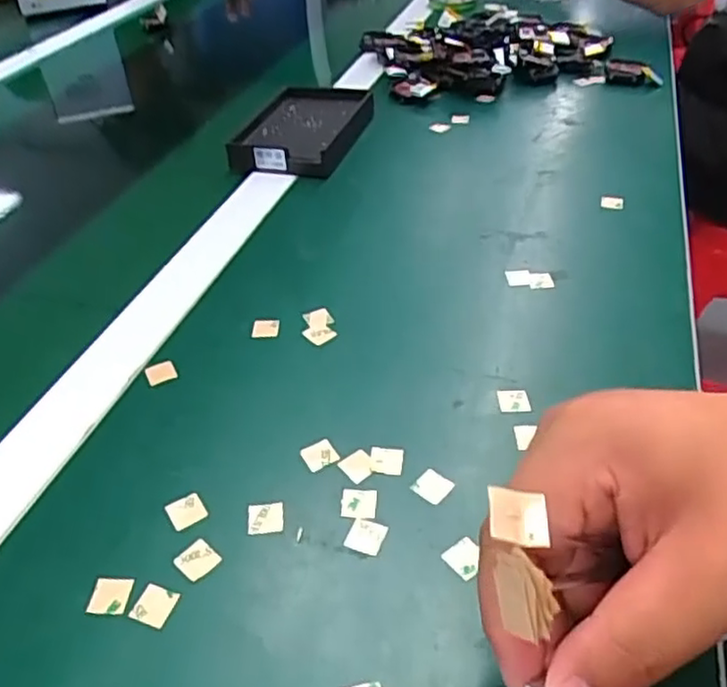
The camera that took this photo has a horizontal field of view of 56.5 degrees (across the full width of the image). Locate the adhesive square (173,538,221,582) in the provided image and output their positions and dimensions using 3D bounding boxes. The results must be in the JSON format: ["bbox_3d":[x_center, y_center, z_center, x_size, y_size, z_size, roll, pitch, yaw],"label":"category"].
[{"bbox_3d":[-0.072,0.092,0.290,0.016,0.004,0.016,30,50,32],"label":"adhesive square"}]

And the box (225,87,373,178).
[{"bbox_3d":[-0.048,-0.190,0.598,0.092,0.025,0.142,11,42,15],"label":"box"}]

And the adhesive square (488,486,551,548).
[{"bbox_3d":[0.039,0.044,0.174,0.013,0.004,0.014,3,41,6],"label":"adhesive square"}]

